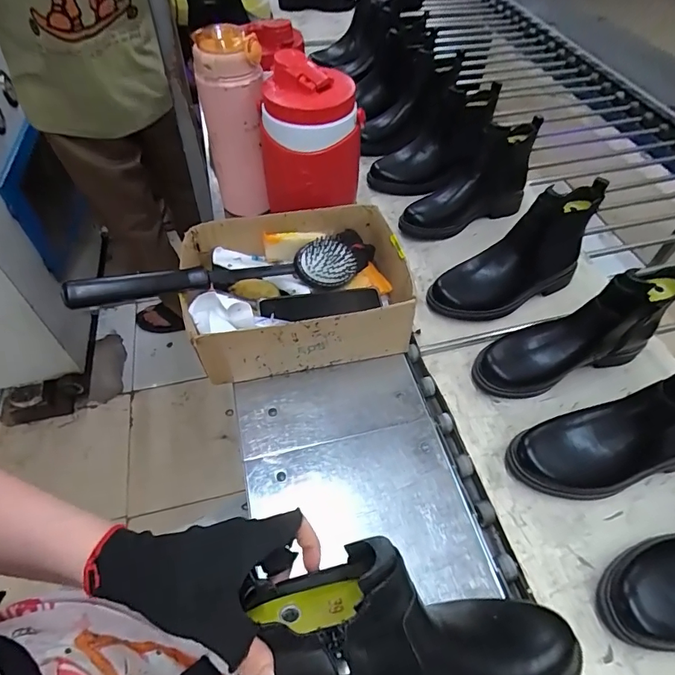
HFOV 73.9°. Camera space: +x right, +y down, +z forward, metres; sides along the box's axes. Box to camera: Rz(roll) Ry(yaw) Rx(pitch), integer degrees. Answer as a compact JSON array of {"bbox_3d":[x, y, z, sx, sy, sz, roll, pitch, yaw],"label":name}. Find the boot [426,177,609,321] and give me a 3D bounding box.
[{"bbox_3d":[0.264,-0.119,0.656,0.235,0.150,0.096,-25,57,-20],"label":"boot"}]

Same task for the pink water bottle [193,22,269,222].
[{"bbox_3d":[-0.156,-0.314,0.692,0.091,0.262,0.073,-13,52,-10],"label":"pink water bottle"}]

